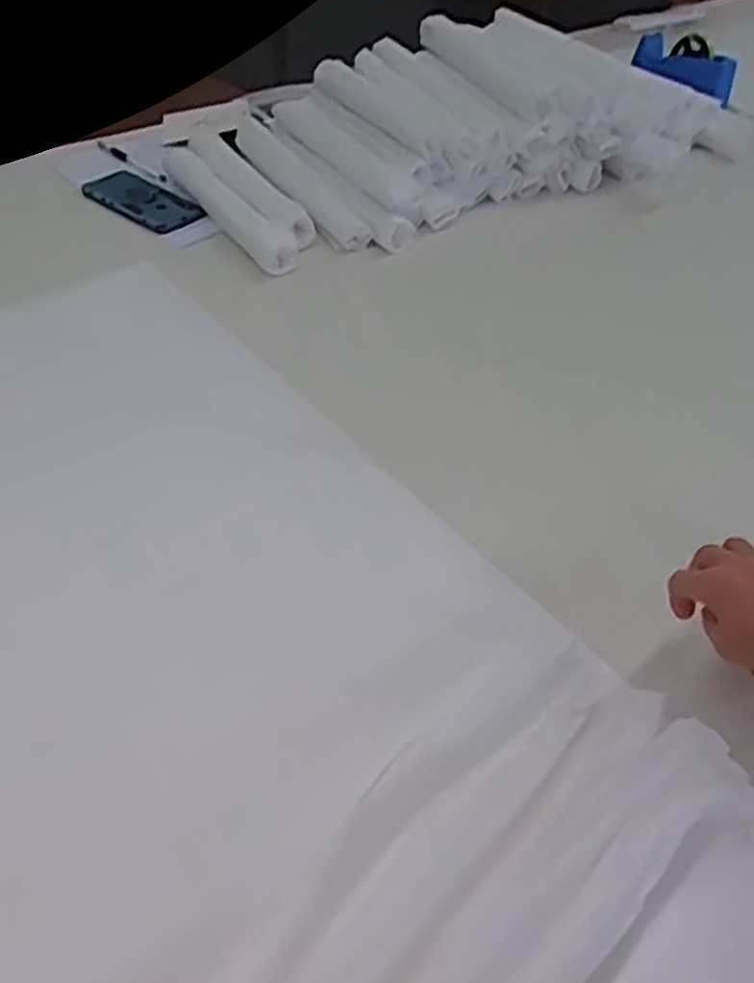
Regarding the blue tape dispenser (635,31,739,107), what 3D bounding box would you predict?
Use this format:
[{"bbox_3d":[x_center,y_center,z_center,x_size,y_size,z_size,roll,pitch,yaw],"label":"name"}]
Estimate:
[{"bbox_3d":[0.525,-0.718,1.288,0.065,0.074,0.216,-12,49,-19],"label":"blue tape dispenser"}]

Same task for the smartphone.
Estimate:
[{"bbox_3d":[-0.304,-0.373,0.975,0.172,0.012,0.087,34,51,23],"label":"smartphone"}]

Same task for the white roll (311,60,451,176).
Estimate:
[{"bbox_3d":[0.004,-0.504,1.014,0.060,0.047,0.266,-21,52,-26],"label":"white roll"}]

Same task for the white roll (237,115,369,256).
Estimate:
[{"bbox_3d":[-0.115,-0.411,1.010,0.054,0.049,0.317,-22,53,-26],"label":"white roll"}]

